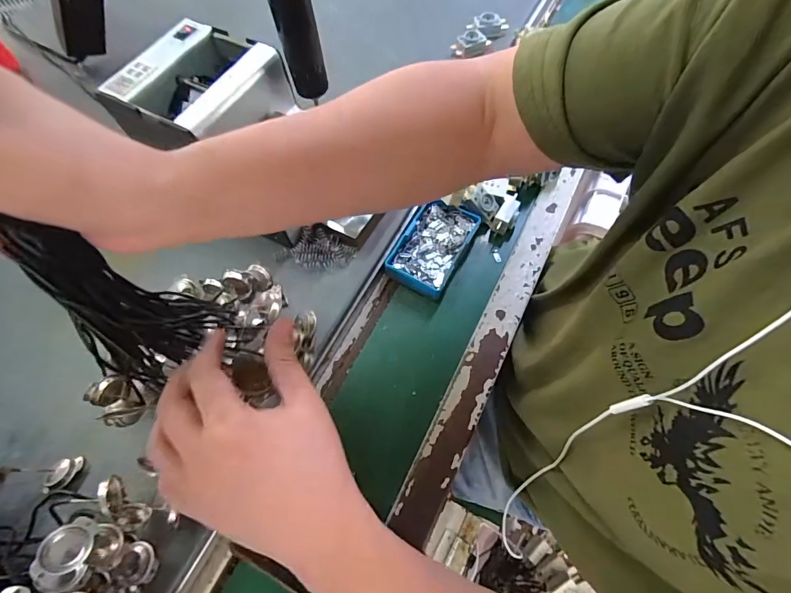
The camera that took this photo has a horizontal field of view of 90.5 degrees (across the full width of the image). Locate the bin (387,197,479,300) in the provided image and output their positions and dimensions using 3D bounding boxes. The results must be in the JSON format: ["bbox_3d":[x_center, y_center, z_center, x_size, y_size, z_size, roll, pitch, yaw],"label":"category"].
[{"bbox_3d":[0.043,-0.060,0.464,0.075,0.029,0.113,28,68,13],"label":"bin"}]

